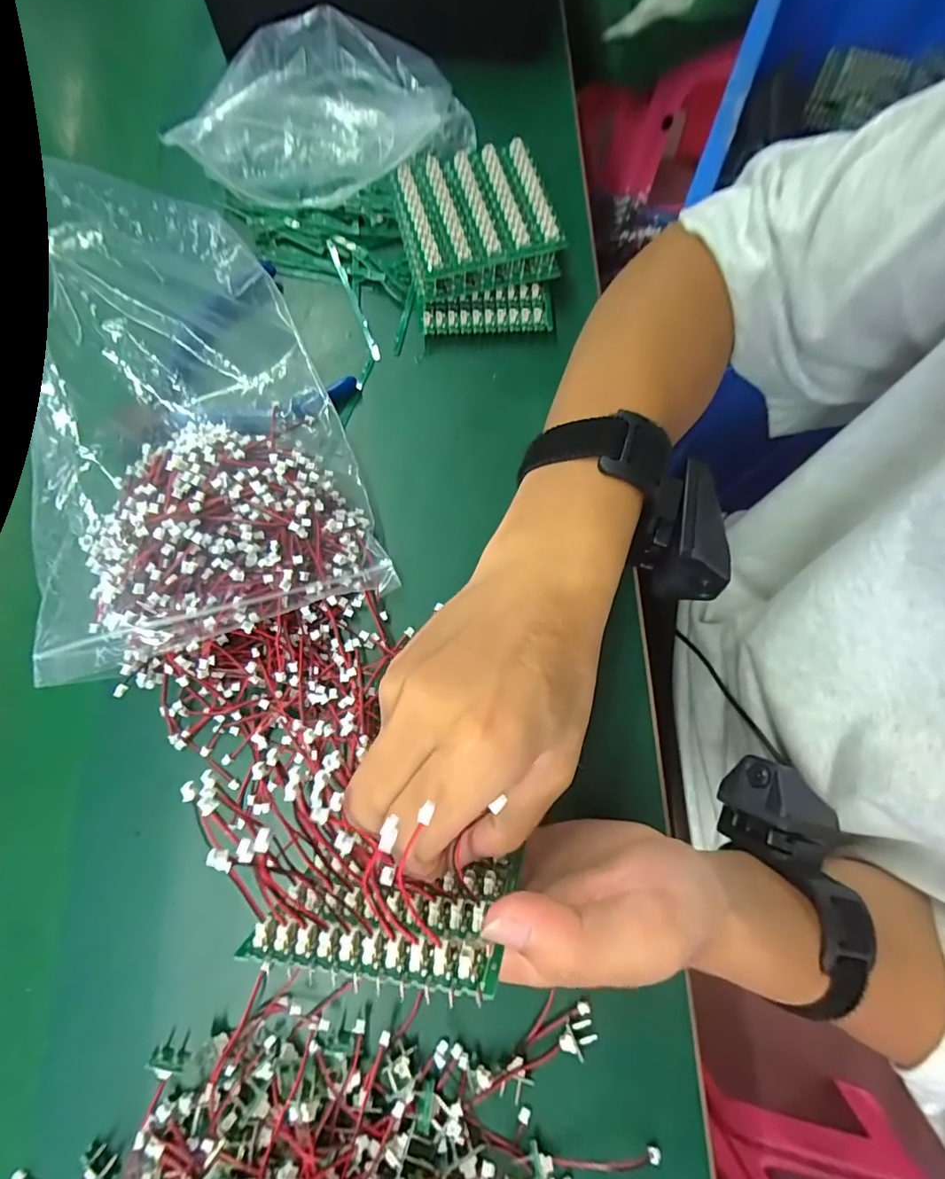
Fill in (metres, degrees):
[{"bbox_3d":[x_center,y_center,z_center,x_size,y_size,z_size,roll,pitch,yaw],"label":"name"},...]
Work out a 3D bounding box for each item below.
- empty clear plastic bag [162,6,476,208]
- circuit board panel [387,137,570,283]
[{"bbox_3d":[-0.089,-0.301,0.318,0.168,0.062,0.090,2,76,1],"label":"empty clear plastic bag"},{"bbox_3d":[0.002,-0.231,0.312,0.084,0.024,0.081,-15,77,-3],"label":"circuit board panel"}]

